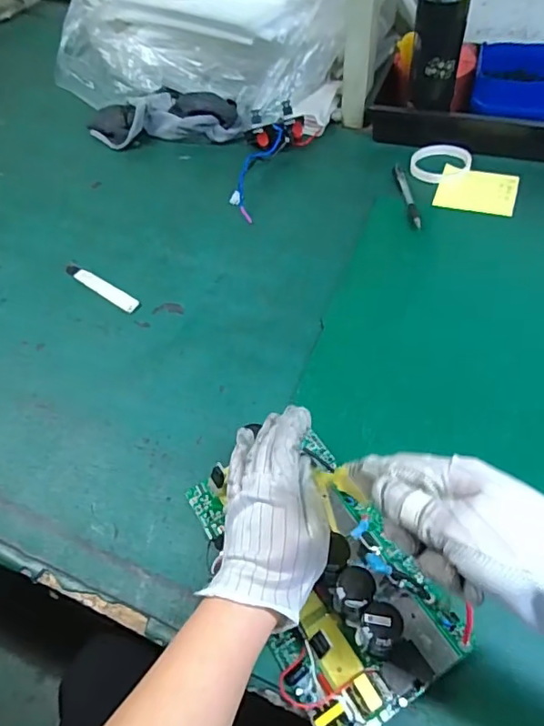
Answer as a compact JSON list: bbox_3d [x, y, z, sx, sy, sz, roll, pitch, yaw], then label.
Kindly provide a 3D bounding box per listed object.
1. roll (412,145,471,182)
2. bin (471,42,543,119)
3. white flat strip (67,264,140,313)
[{"bbox_3d":[0.256,-0.304,0.791,0.092,0.011,0.092,-3,53,4],"label":"roll"},{"bbox_3d":[0.416,-0.433,0.815,0.188,0.073,0.120,10,55,13],"label":"bin"},{"bbox_3d":[-0.227,-0.101,0.689,0.137,0.007,0.023,31,62,26],"label":"white flat strip"}]

